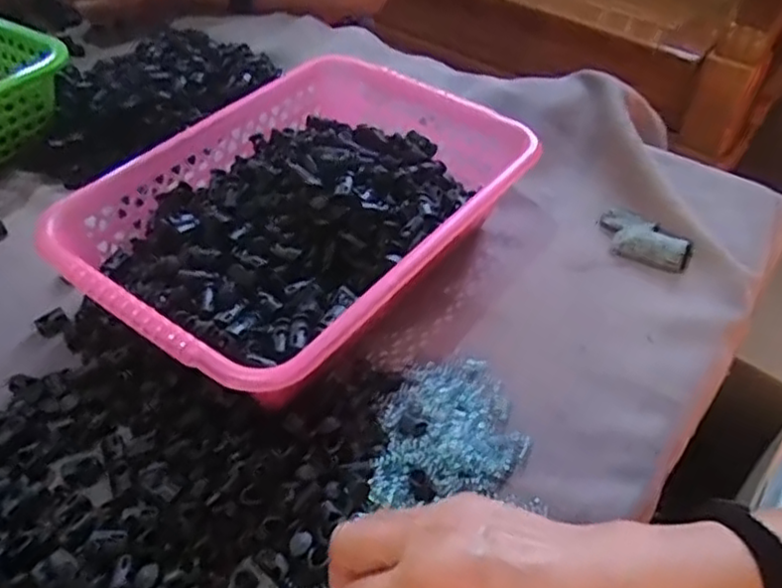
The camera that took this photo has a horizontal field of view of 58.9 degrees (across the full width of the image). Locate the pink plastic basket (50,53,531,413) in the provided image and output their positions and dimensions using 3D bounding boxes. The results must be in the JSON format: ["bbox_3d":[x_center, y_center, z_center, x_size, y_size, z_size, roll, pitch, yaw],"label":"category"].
[{"bbox_3d":[-0.061,-0.055,0.502,0.213,0.076,0.312,29,52,23],"label":"pink plastic basket"}]

